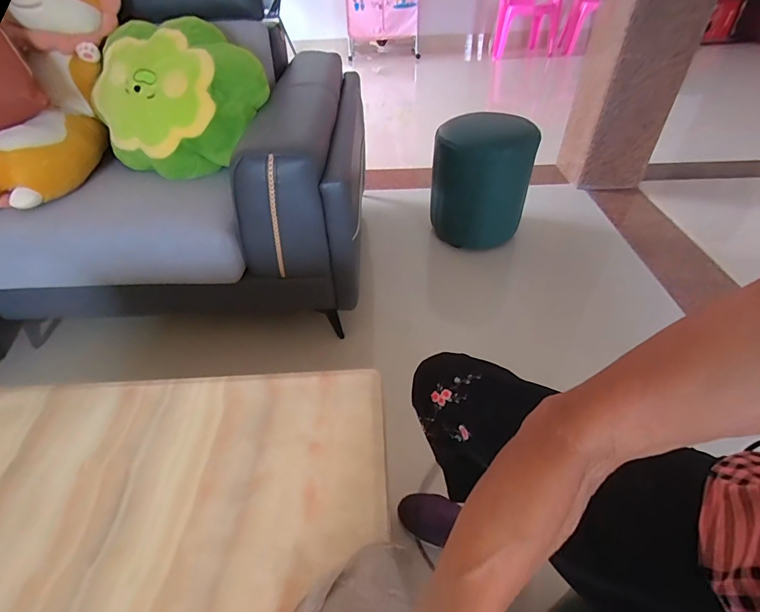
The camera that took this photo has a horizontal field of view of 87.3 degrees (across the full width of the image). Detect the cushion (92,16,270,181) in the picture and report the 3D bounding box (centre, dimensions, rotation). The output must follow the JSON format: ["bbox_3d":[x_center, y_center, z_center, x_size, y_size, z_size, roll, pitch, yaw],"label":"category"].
[{"bbox_3d":[-0.569,-0.574,1.099,0.474,0.422,0.184,9,13,16],"label":"cushion"}]

